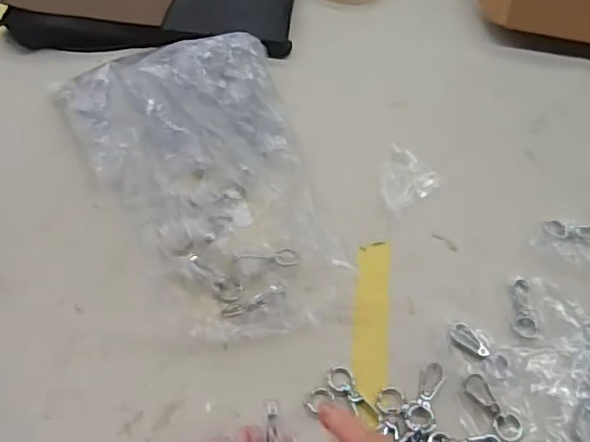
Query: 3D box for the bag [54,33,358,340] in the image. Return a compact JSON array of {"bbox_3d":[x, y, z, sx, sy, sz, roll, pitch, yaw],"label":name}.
[{"bbox_3d":[-0.070,-0.034,0.445,0.167,0.046,0.258,-15,58,-15],"label":"bag"}]

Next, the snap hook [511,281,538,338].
[{"bbox_3d":[0.164,0.062,0.427,0.017,0.004,0.047,8,55,1],"label":"snap hook"}]

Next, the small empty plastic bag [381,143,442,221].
[{"bbox_3d":[0.085,-0.034,0.486,0.049,0.006,0.058,41,62,21],"label":"small empty plastic bag"}]

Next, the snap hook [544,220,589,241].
[{"bbox_3d":[0.221,0.008,0.472,0.045,0.005,0.017,11,56,2],"label":"snap hook"}]

